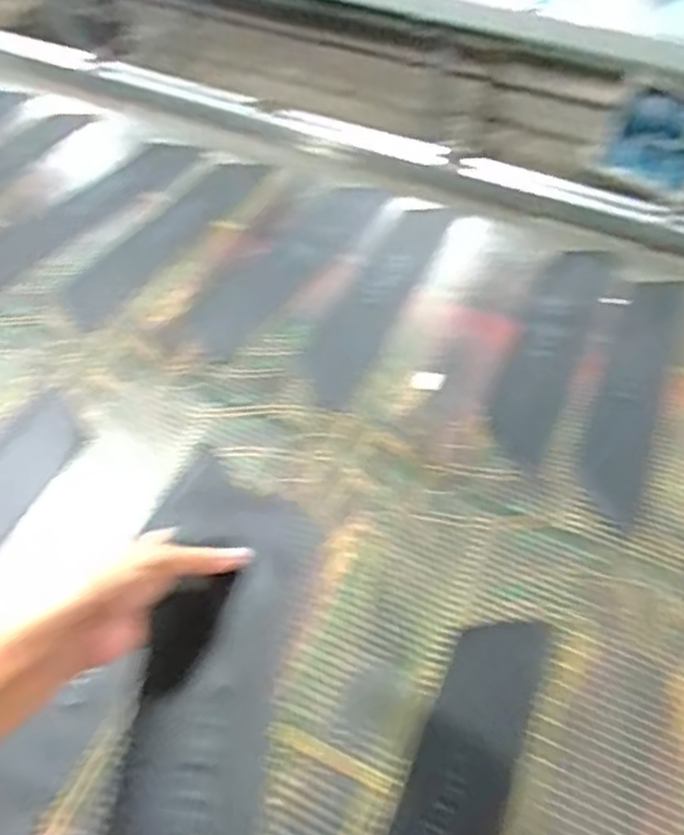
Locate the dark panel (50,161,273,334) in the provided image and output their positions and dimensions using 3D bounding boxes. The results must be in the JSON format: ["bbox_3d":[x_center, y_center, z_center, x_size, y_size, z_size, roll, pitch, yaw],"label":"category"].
[{"bbox_3d":[-0.286,-0.329,1.136,0.108,0.016,0.508,24,57,16],"label":"dark panel"}]

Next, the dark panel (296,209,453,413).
[{"bbox_3d":[0.058,-0.201,1.050,0.096,0.020,0.476,22,53,14],"label":"dark panel"}]

